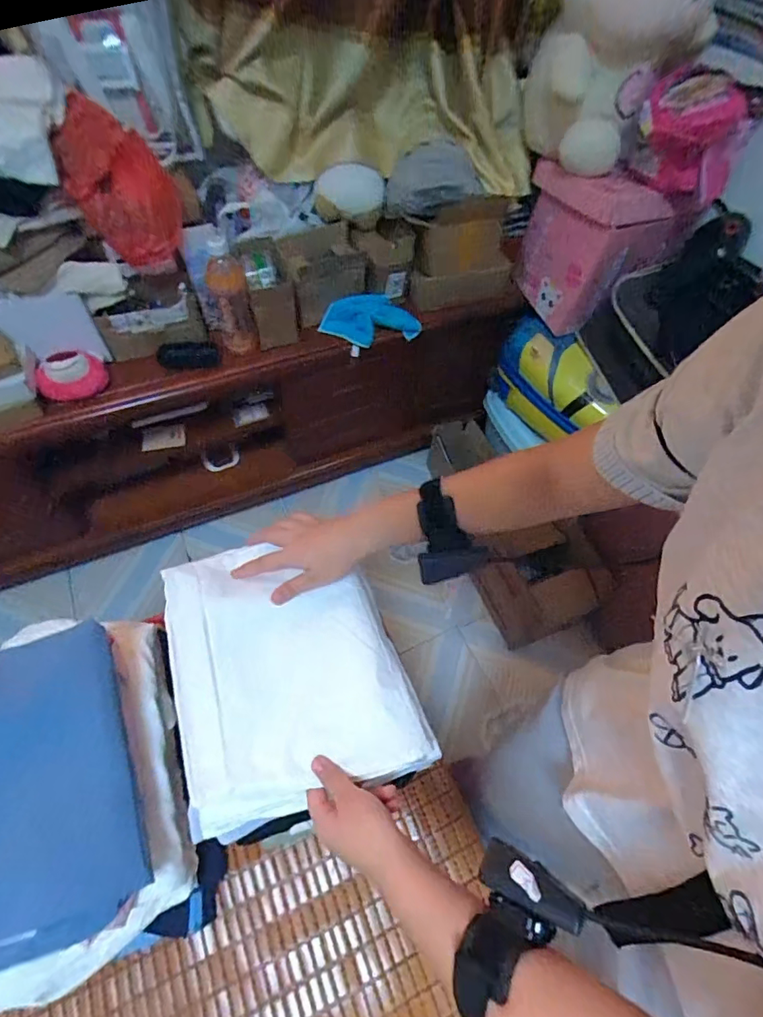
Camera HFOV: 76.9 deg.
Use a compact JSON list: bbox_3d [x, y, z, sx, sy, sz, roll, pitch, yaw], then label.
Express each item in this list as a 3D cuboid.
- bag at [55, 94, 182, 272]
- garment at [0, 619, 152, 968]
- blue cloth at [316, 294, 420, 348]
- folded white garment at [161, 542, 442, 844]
[{"bbox_3d":[-0.428,-0.529,0.808,0.152,0.227,0.066,-10,59,-10],"label":"bag"},{"bbox_3d":[-0.360,0.269,0.457,0.209,0.090,0.277,-17,62,-13],"label":"garment"},{"bbox_3d":[-0.021,-0.401,1.015,0.210,0.084,0.071,-22,64,-16],"label":"blue cloth"},{"bbox_3d":[-0.100,0.165,0.510,0.230,0.060,0.262,-14,65,-14],"label":"folded white garment"}]

